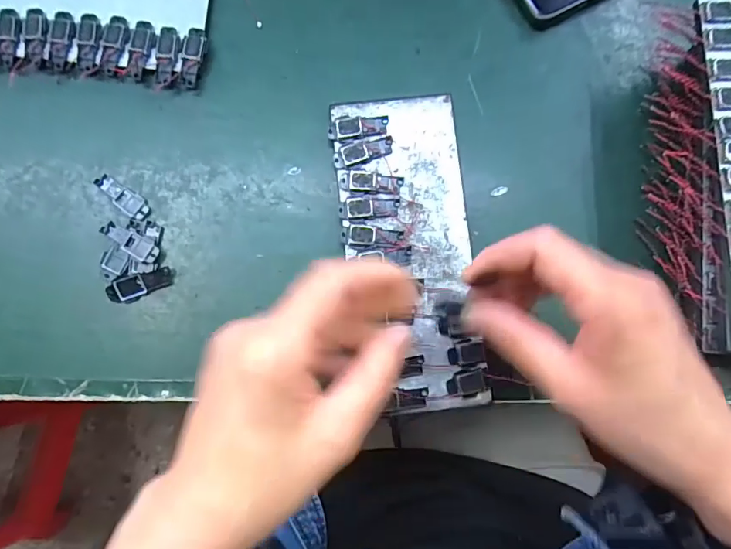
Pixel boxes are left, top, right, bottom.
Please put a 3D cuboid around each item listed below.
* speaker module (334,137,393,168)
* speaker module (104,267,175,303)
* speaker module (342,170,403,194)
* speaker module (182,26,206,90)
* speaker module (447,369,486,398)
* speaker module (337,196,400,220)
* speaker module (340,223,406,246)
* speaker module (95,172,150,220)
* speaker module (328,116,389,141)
[{"bbox_3d":[-0.001,-0.080,0.306,0.040,0.004,0.013,-17,83,-3],"label":"speaker module"},{"bbox_3d":[-0.142,0.006,0.297,0.040,0.005,0.014,-24,84,-4],"label":"speaker module"},{"bbox_3d":[0.004,-0.060,0.304,0.040,0.004,0.014,4,83,0],"label":"speaker module"},{"bbox_3d":[-0.115,-0.145,0.315,0.014,0.012,0.039,9,83,1],"label":"speaker module"},{"bbox_3d":[0.062,0.068,0.287,0.023,0.005,0.016,-14,83,-2],"label":"speaker module"},{"bbox_3d":[0.003,-0.043,0.303,0.040,0.005,0.014,-4,83,-1],"label":"speaker module"},{"bbox_3d":[0.004,-0.024,0.301,0.039,0.008,0.014,4,83,0],"label":"speaker module"},{"bbox_3d":[-0.158,-0.051,0.305,0.040,0.004,0.013,36,84,4],"label":"speaker module"},{"bbox_3d":[-0.005,-0.096,0.308,0.039,0.004,0.015,-9,83,-2],"label":"speaker module"}]

